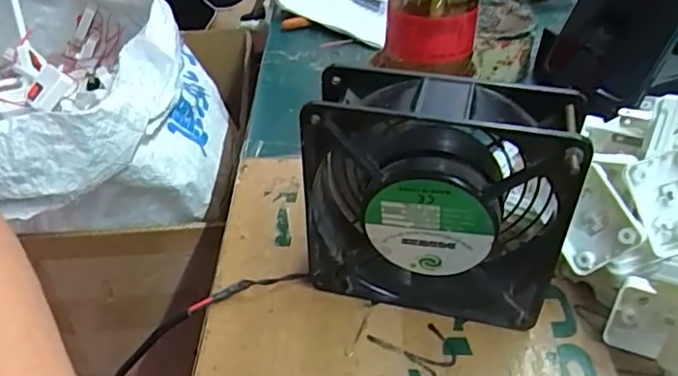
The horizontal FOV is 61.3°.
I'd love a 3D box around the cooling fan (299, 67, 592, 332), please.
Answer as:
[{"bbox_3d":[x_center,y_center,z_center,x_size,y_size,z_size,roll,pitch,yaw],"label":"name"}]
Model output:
[{"bbox_3d":[0.047,0.005,0.284,0.120,0.121,0.045,8,41,14],"label":"cooling fan"}]

